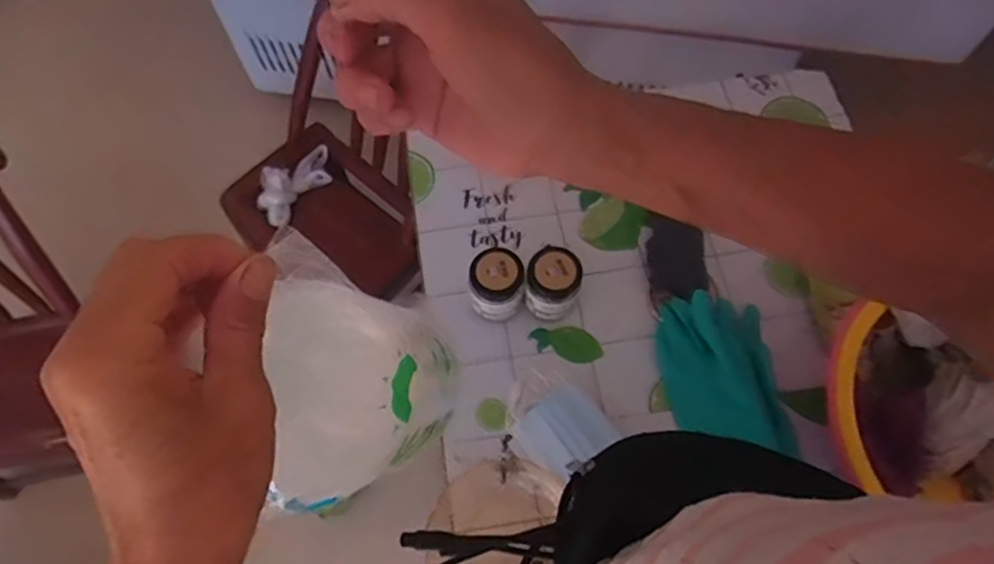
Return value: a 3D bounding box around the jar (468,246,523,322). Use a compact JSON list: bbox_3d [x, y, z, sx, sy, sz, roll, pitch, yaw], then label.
[{"bbox_3d":[-0.001,0.003,0.800,0.063,0.076,0.064,0,65,0],"label":"jar"}]

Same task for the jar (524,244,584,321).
[{"bbox_3d":[0.068,0.005,0.797,0.063,0.083,0.073,16,66,8],"label":"jar"}]

